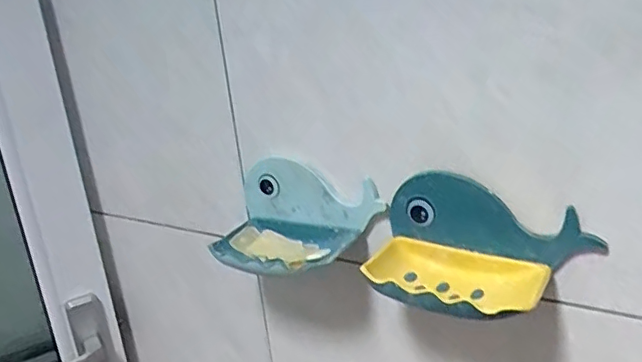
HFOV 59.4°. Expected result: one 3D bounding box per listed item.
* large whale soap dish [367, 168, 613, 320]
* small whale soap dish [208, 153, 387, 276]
[{"bbox_3d":[0.108,0.053,0.413,0.159,0.081,0.089,8,24,35],"label":"large whale soap dish"},{"bbox_3d":[-0.029,0.035,0.500,0.153,0.076,0.088,5,22,30],"label":"small whale soap dish"}]

